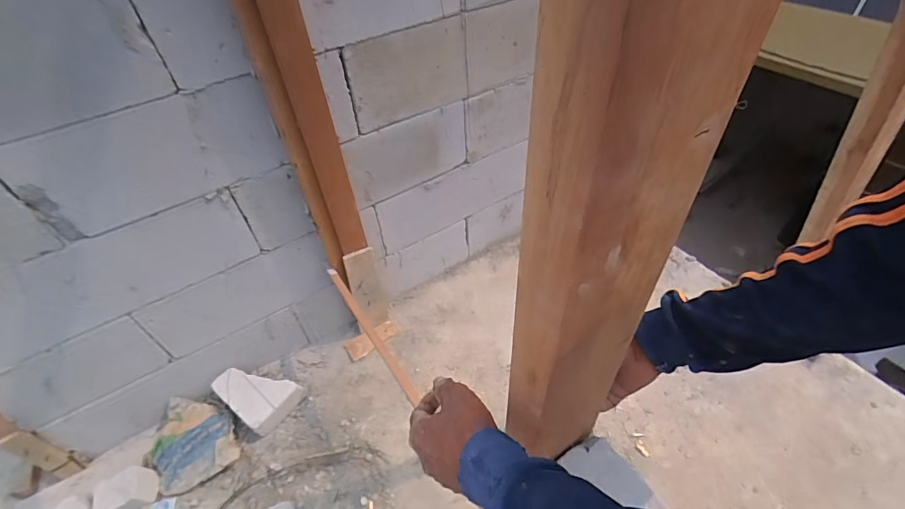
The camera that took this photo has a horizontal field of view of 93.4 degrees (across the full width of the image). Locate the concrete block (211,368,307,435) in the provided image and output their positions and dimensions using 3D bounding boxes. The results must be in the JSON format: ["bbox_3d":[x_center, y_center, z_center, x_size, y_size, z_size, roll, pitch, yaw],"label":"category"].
[{"bbox_3d":[-0.533,0.373,1.171,0.200,0.120,0.149,25,52,26],"label":"concrete block"}]

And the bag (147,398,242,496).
[{"bbox_3d":[-0.686,0.486,1.115,0.203,0.070,0.236,-30,51,-23],"label":"bag"}]

